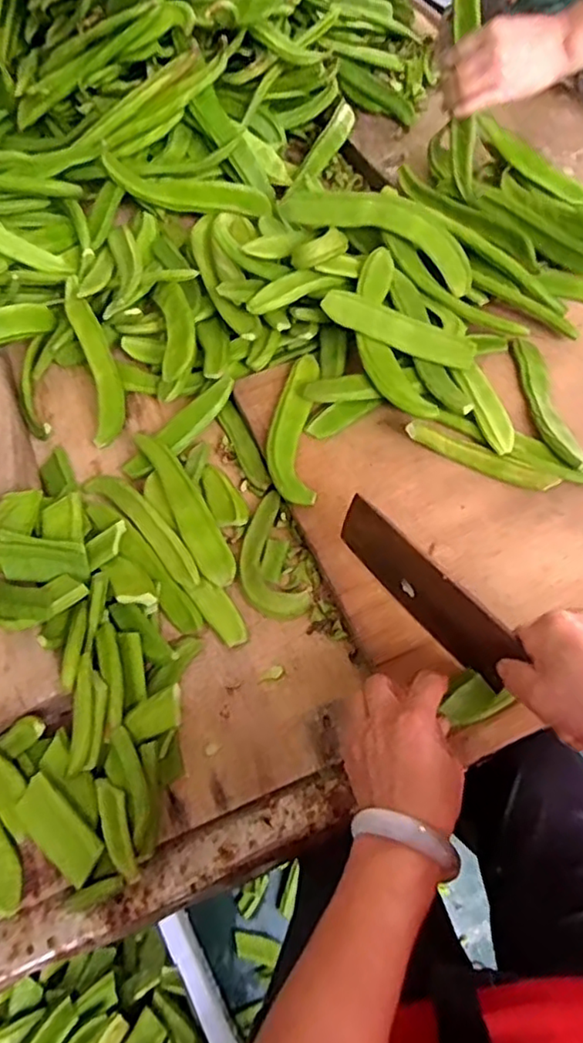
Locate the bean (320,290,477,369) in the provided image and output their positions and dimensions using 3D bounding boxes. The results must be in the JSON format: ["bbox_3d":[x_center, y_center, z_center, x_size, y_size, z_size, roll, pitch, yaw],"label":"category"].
[{"bbox_3d":[0.105,-0.190,0.610,0.155,0.007,0.036,23,90,4],"label":"bean"}]

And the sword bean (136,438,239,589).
[{"bbox_3d":[-0.104,-0.022,0.591,0.034,0.020,0.188,-26,62,-13],"label":"sword bean"}]

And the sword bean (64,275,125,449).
[{"bbox_3d":[-0.216,-0.179,0.679,0.038,0.020,0.202,-16,81,-7],"label":"sword bean"}]

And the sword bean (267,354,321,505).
[{"bbox_3d":[0.002,-0.097,0.615,0.046,0.011,0.178,1,60,3],"label":"sword bean"}]

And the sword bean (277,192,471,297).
[{"bbox_3d":[0.096,-0.310,0.662,0.211,0.061,0.059,21,63,14],"label":"sword bean"}]

